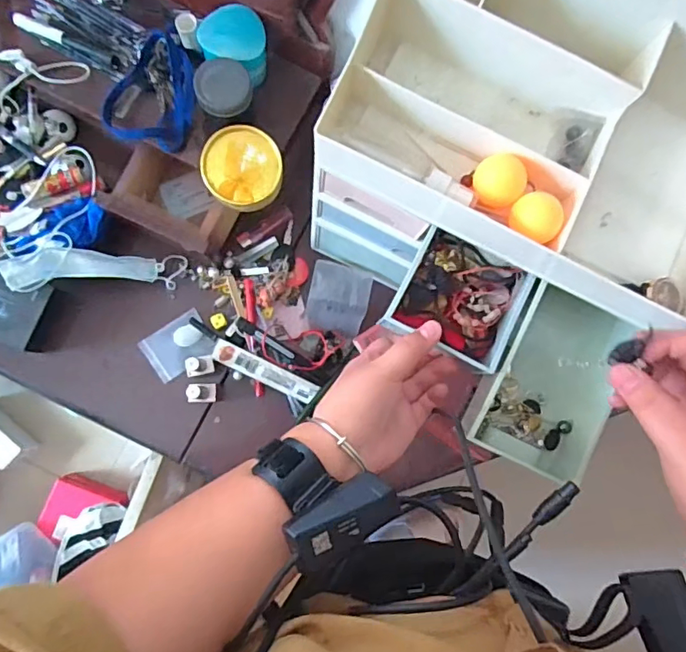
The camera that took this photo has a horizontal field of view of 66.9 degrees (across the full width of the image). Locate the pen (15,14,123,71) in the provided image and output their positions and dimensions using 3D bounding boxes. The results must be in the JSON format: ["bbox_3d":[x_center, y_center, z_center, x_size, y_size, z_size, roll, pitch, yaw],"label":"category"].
[{"bbox_3d":[-0.298,-0.311,0.570,0.123,0.015,0.018,22,82,-2],"label":"pen"}]

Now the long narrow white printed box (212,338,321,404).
[{"bbox_3d":[-0.091,0.055,0.619,0.132,0.005,0.025,28,83,-13],"label":"long narrow white printed box"}]

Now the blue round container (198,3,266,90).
[{"bbox_3d":[-0.116,-0.298,0.556,0.070,0.057,0.061,18,82,-3],"label":"blue round container"}]

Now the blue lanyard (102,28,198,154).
[{"bbox_3d":[-0.204,-0.253,0.556,0.098,0.045,0.114,13,82,-3],"label":"blue lanyard"}]

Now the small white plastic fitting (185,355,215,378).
[{"bbox_3d":[-0.163,0.046,0.597,0.026,0.079,0.023,-5,83,-6],"label":"small white plastic fitting"}]

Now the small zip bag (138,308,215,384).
[{"bbox_3d":[-0.202,0.024,0.636,0.077,0.014,0.061,-32,87,-8],"label":"small zip bag"}]

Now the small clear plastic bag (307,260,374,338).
[{"bbox_3d":[-0.007,-0.031,0.632,0.071,0.022,0.084,11,112,-7],"label":"small clear plastic bag"}]

